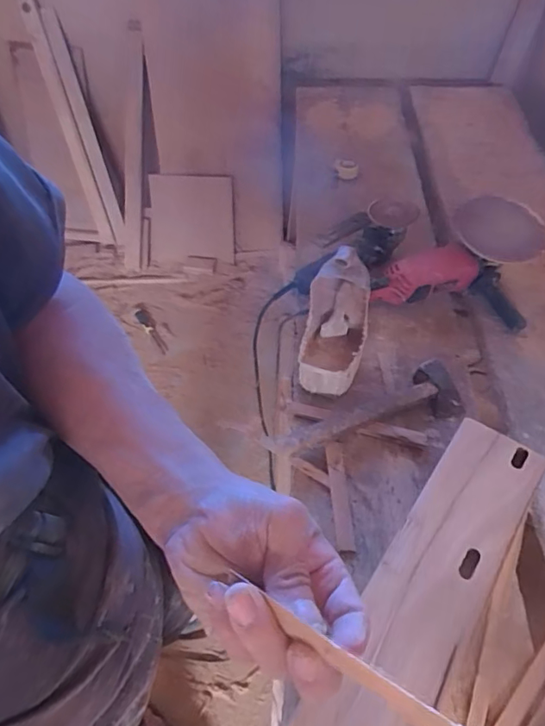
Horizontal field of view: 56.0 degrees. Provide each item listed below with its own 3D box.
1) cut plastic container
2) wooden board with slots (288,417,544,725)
[{"bbox_3d":[0.108,-0.070,0.875,0.105,0.222,0.175,10,51,9],"label":"cut plastic container"},{"bbox_3d":[0.180,0.247,0.577,0.111,0.015,0.457,29,56,22],"label":"wooden board with slots"}]

